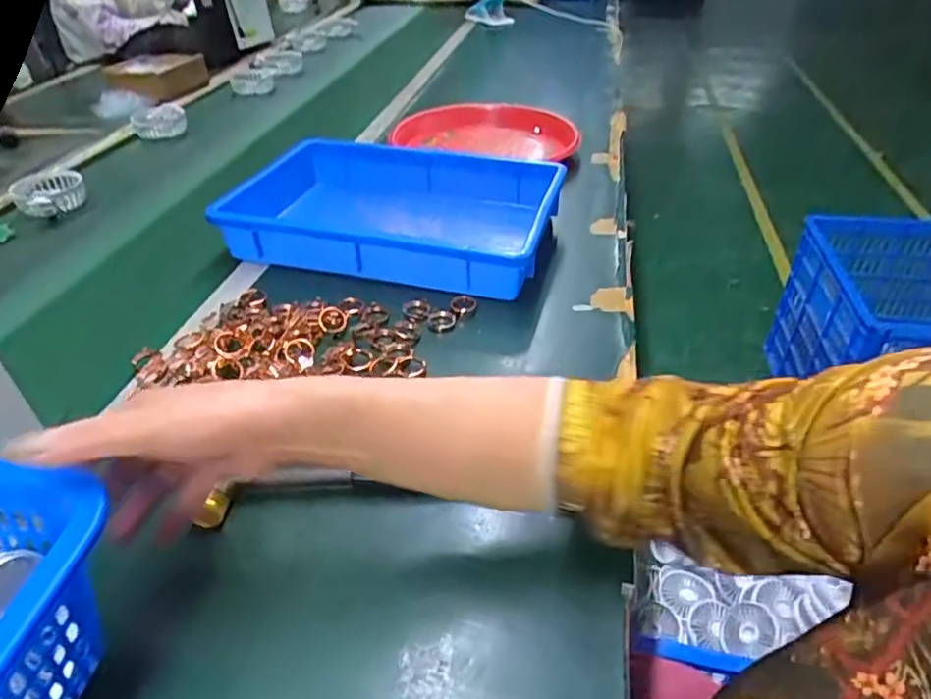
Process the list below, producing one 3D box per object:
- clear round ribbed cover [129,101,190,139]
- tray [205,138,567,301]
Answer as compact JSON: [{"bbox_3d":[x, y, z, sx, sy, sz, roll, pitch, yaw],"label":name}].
[{"bbox_3d":[-0.508,-0.376,0.996,0.085,0.044,0.103,-20,41,-21],"label":"clear round ribbed cover"},{"bbox_3d":[-0.107,-0.159,0.717,0.408,0.091,0.230,8,39,13],"label":"tray"}]

